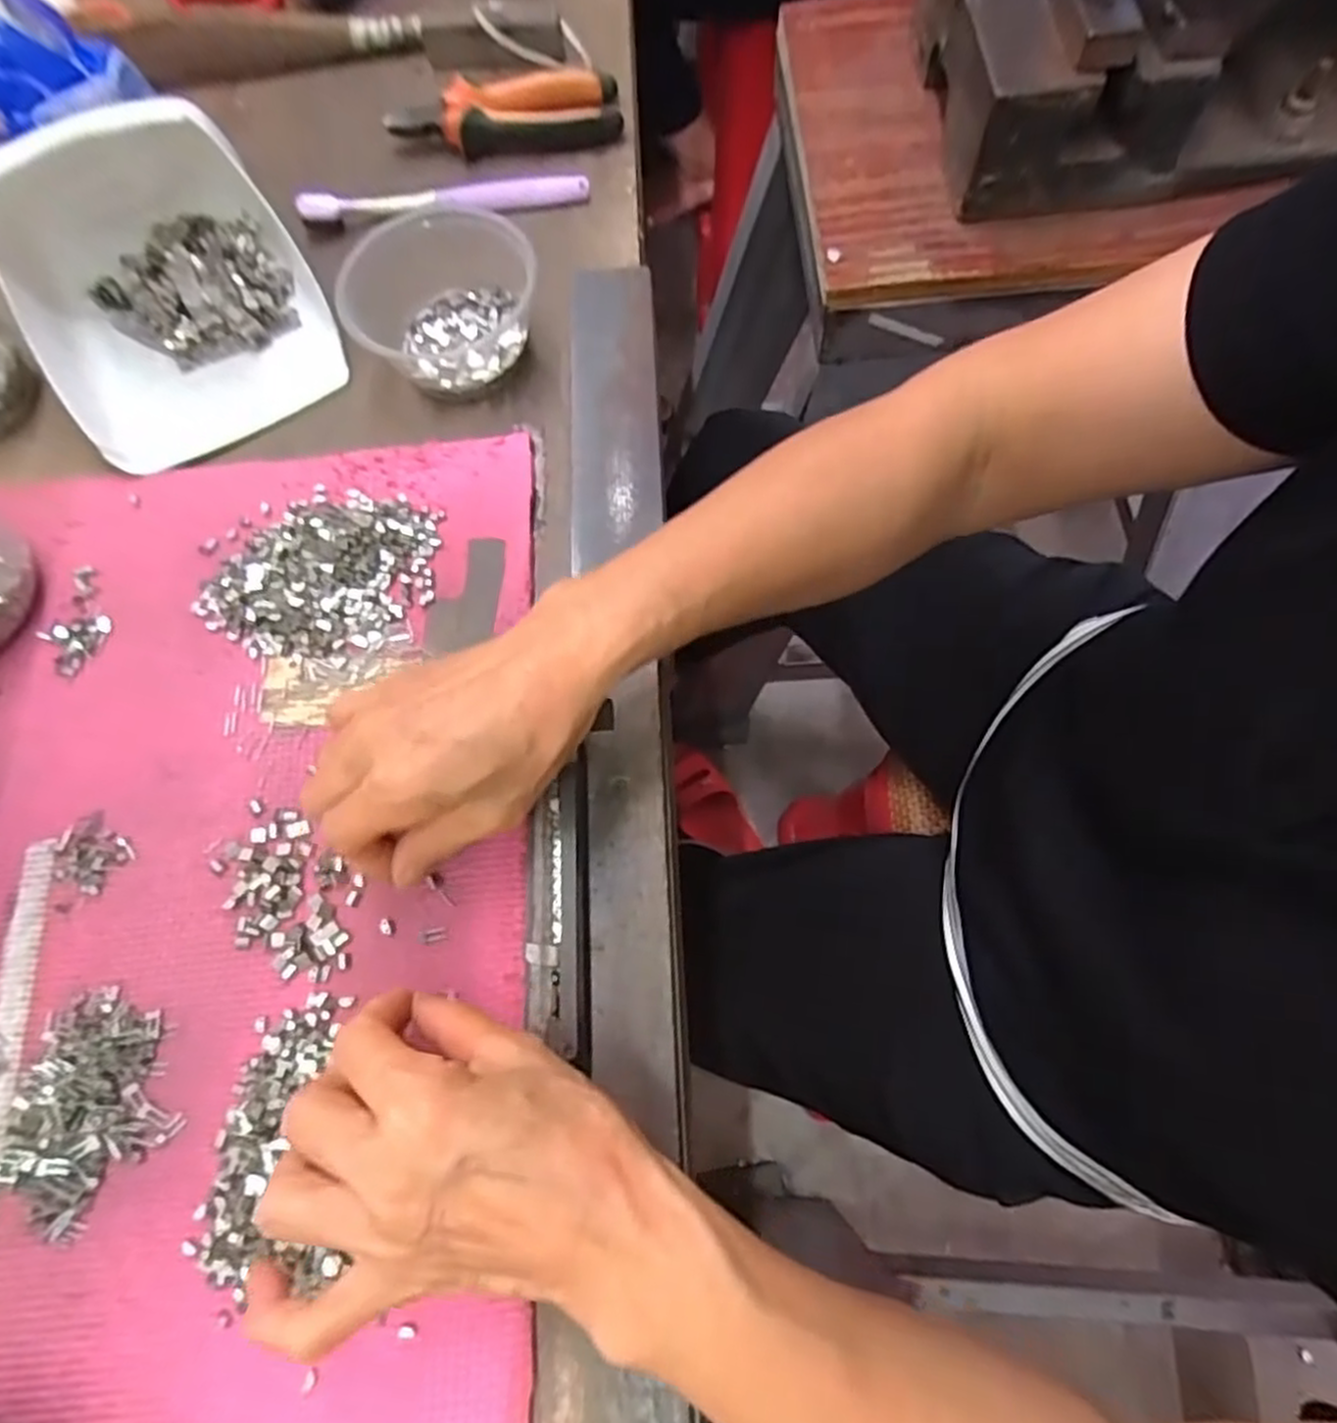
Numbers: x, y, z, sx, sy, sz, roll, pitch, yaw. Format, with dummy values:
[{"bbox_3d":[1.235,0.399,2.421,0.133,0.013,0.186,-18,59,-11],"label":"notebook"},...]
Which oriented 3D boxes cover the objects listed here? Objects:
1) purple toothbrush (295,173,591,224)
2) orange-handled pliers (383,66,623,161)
[{"bbox_3d":[-0.143,-0.327,0.491,0.182,0.018,0.021,-7,70,2],"label":"purple toothbrush"},{"bbox_3d":[-0.109,-0.397,0.511,0.148,0.029,0.062,-11,70,0],"label":"orange-handled pliers"}]

